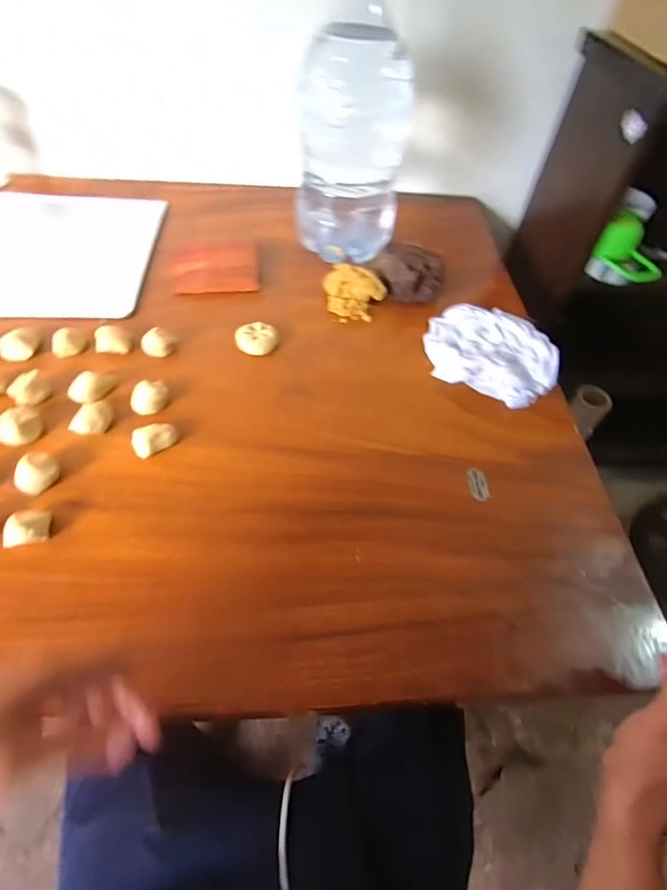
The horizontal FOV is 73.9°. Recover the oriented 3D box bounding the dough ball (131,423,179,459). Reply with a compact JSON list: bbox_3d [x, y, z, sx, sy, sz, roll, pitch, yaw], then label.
[{"bbox_3d":[-0.206,-0.010,0.511,0.051,0.025,0.037,-25,59,-22],"label":"dough ball"}]

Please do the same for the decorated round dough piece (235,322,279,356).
[{"bbox_3d":[-0.107,-0.148,0.619,0.056,0.022,0.047,2,53,-4],"label":"decorated round dough piece"}]

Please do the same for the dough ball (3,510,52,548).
[{"bbox_3d":[-0.302,0.081,0.435,0.036,0.025,0.036,2,53,-3],"label":"dough ball"}]

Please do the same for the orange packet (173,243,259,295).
[{"bbox_3d":[-0.187,-0.286,0.713,0.129,0.012,0.116,-5,53,-8],"label":"orange packet"}]

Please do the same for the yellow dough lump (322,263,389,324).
[{"bbox_3d":[0.030,-0.232,0.672,0.094,0.049,0.082,8,53,2],"label":"yellow dough lump"}]

